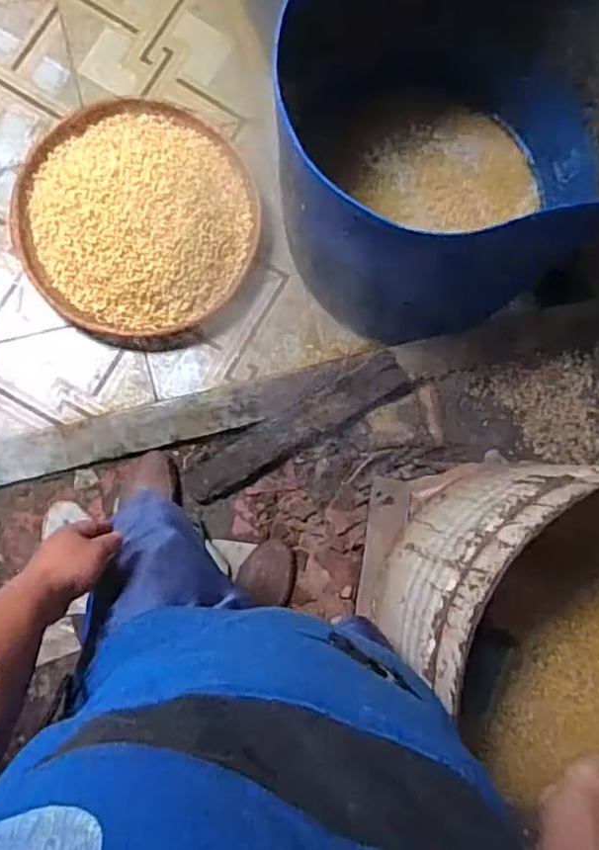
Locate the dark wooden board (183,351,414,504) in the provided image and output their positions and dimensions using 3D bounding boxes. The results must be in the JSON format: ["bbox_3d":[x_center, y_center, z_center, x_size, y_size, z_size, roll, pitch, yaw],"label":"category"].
[{"bbox_3d":[-0.009,0.008,1.353,0.504,0.023,0.095,-30,94,3],"label":"dark wooden board"}]

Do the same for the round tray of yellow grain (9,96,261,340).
[{"bbox_3d":[-0.372,-0.485,1.465,0.544,0.159,0.573,-36,91,-8],"label":"round tray of yellow grain"}]

